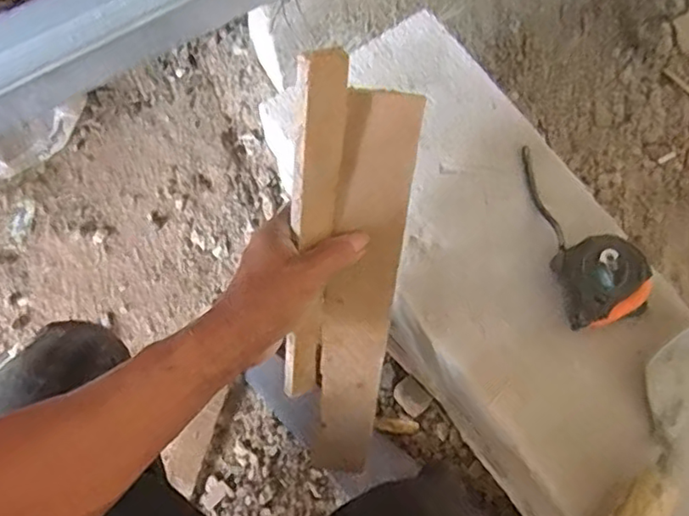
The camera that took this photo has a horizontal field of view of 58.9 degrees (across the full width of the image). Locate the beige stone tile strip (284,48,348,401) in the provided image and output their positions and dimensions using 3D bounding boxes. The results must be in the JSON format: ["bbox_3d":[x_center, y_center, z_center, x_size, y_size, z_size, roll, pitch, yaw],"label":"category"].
[{"bbox_3d":[-0.020,-0.006,0.423,0.034,0.265,0.009,-20,40,-35],"label":"beige stone tile strip"}]

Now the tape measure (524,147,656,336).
[{"bbox_3d":[0.200,-0.025,0.508,0.065,0.033,0.161,-11,73,-3],"label":"tape measure"}]

